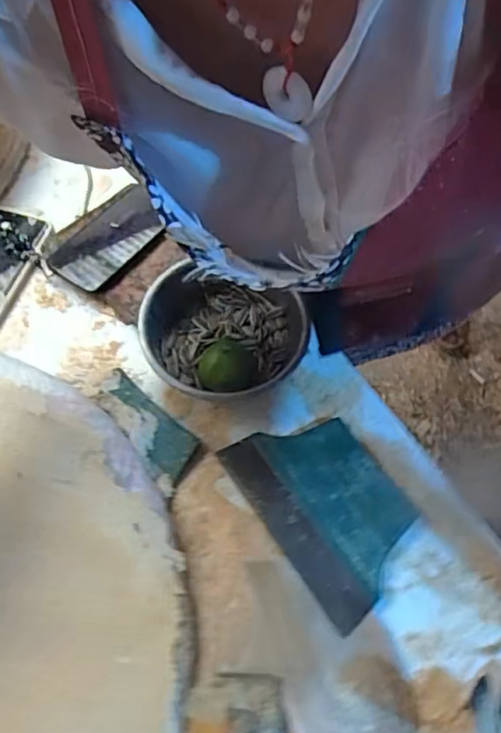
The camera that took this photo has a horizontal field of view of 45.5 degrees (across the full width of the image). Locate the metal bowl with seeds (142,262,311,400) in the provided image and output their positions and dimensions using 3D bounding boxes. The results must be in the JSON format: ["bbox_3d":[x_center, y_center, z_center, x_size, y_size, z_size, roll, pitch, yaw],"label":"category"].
[{"bbox_3d":[-0.026,-0.038,0.618,0.166,0.060,0.150,13,61,4],"label":"metal bowl with seeds"}]

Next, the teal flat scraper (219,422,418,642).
[{"bbox_3d":[0.071,0.127,0.559,0.122,0.013,0.186,-30,68,-17],"label":"teal flat scraper"}]

